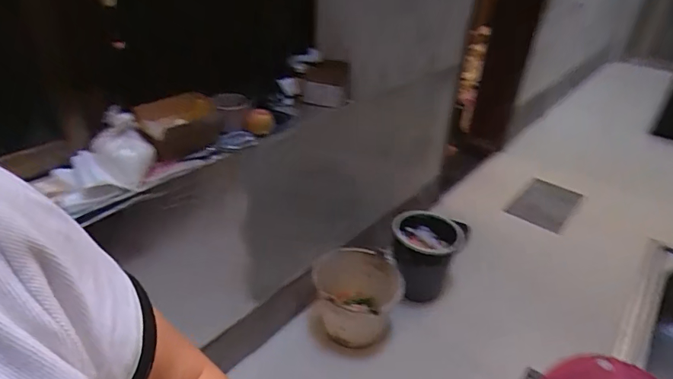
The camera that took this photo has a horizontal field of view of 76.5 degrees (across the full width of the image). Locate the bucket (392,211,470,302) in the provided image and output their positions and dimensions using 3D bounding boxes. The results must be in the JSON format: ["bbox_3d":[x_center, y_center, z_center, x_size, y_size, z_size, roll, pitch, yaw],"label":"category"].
[{"bbox_3d":[0.360,0.255,1.705,0.254,0.305,0.257,2,33,-1],"label":"bucket"}]

